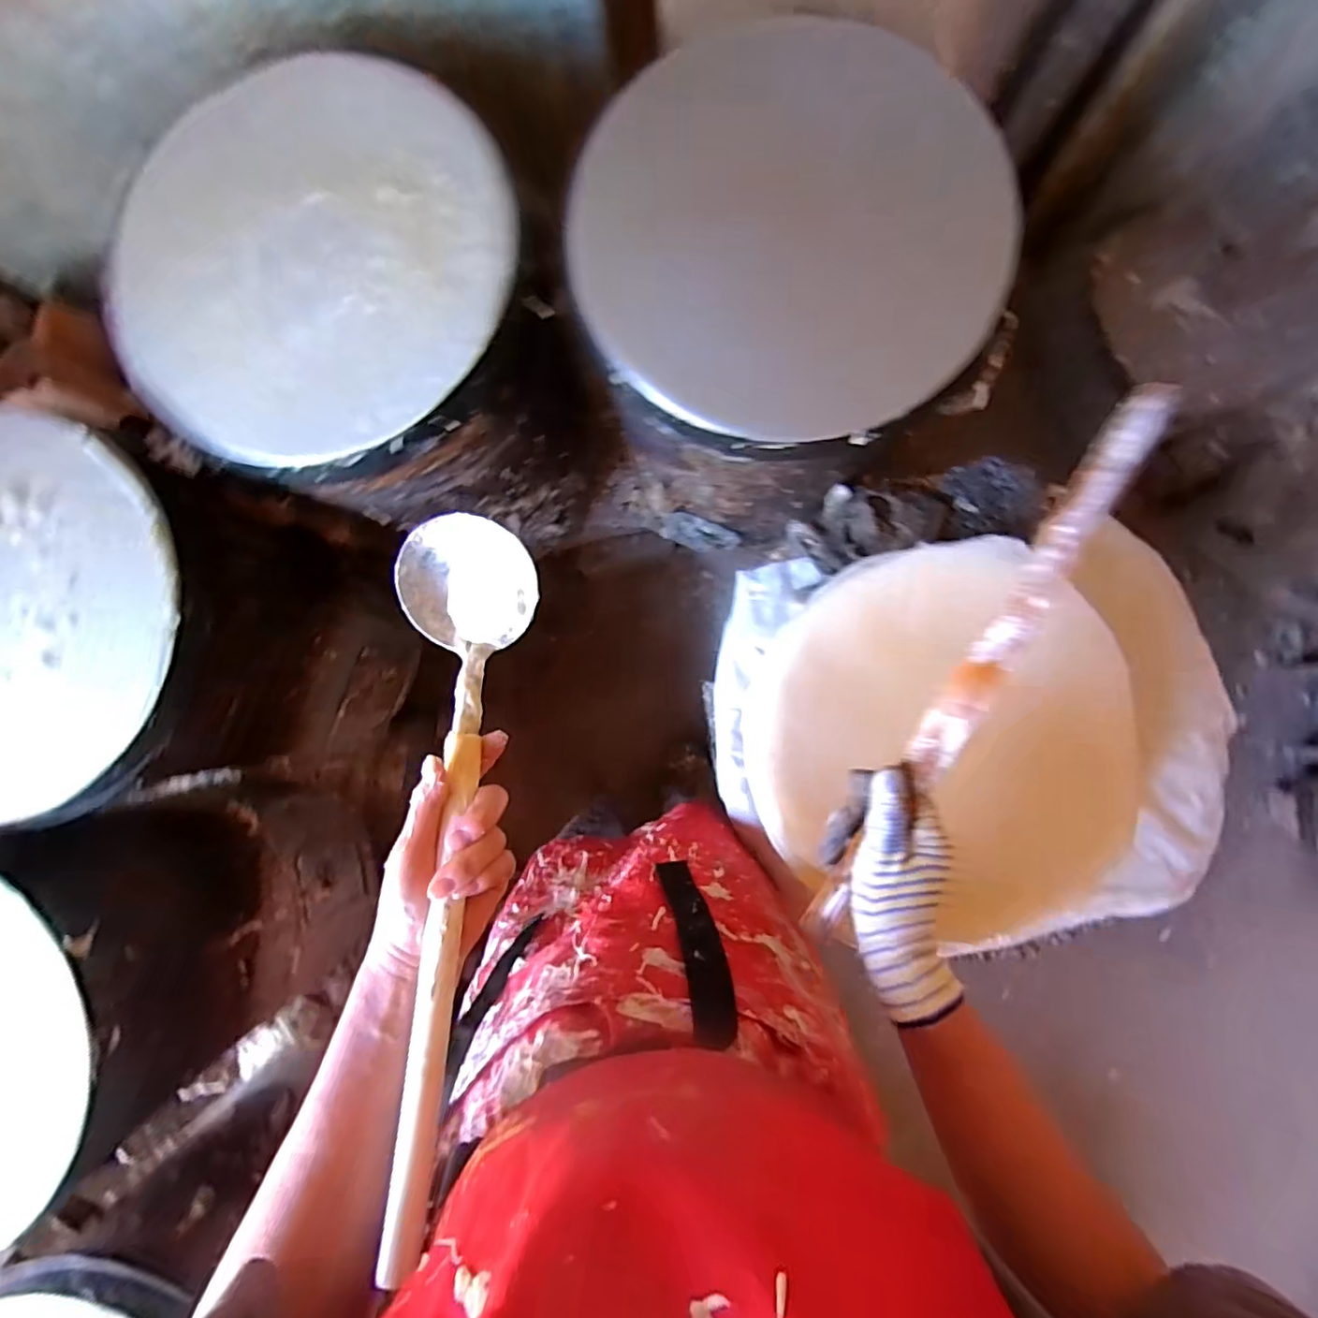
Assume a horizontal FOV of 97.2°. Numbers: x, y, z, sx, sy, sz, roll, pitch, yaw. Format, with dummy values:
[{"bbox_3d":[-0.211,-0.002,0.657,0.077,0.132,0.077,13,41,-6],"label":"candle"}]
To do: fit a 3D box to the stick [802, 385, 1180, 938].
[{"bbox_3d":[0.207,0.018,0.384,0.026,0.020,0.402,28,100,3],"label":"stick"}]

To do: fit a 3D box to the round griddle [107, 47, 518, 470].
[{"bbox_3d":[-0.304,-0.340,0.510,0.359,0.041,0.319,-22,87,1],"label":"round griddle"}]

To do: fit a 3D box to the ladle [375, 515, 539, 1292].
[{"bbox_3d":[-0.131,0.102,0.349,0.088,0.053,0.391,0,72,2],"label":"ladle"}]

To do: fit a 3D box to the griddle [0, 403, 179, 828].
[{"bbox_3d":[-0.603,-0.040,0.523,0.348,0.023,0.361,0,87,2],"label":"griddle"}]

